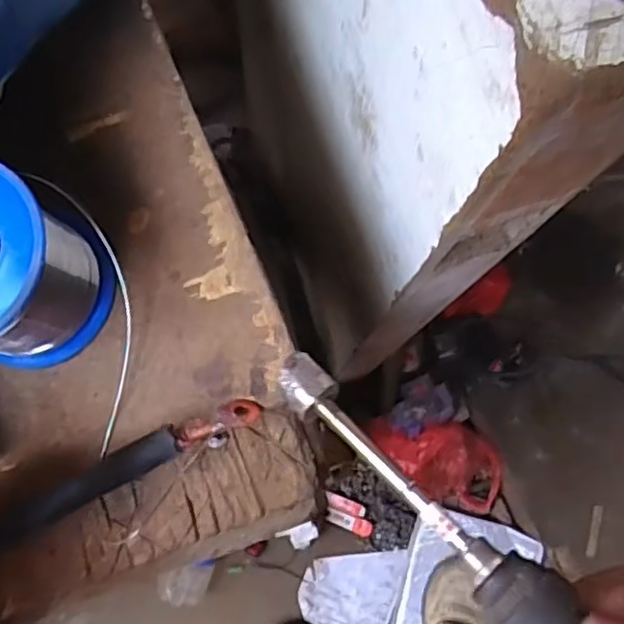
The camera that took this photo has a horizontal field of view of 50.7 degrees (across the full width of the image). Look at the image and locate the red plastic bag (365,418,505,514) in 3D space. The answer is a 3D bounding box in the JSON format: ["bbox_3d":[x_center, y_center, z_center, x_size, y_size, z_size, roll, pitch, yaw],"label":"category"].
[{"bbox_3d":[0.185,0.227,1.019,0.218,0.074,0.130,15,80,3],"label":"red plastic bag"}]

